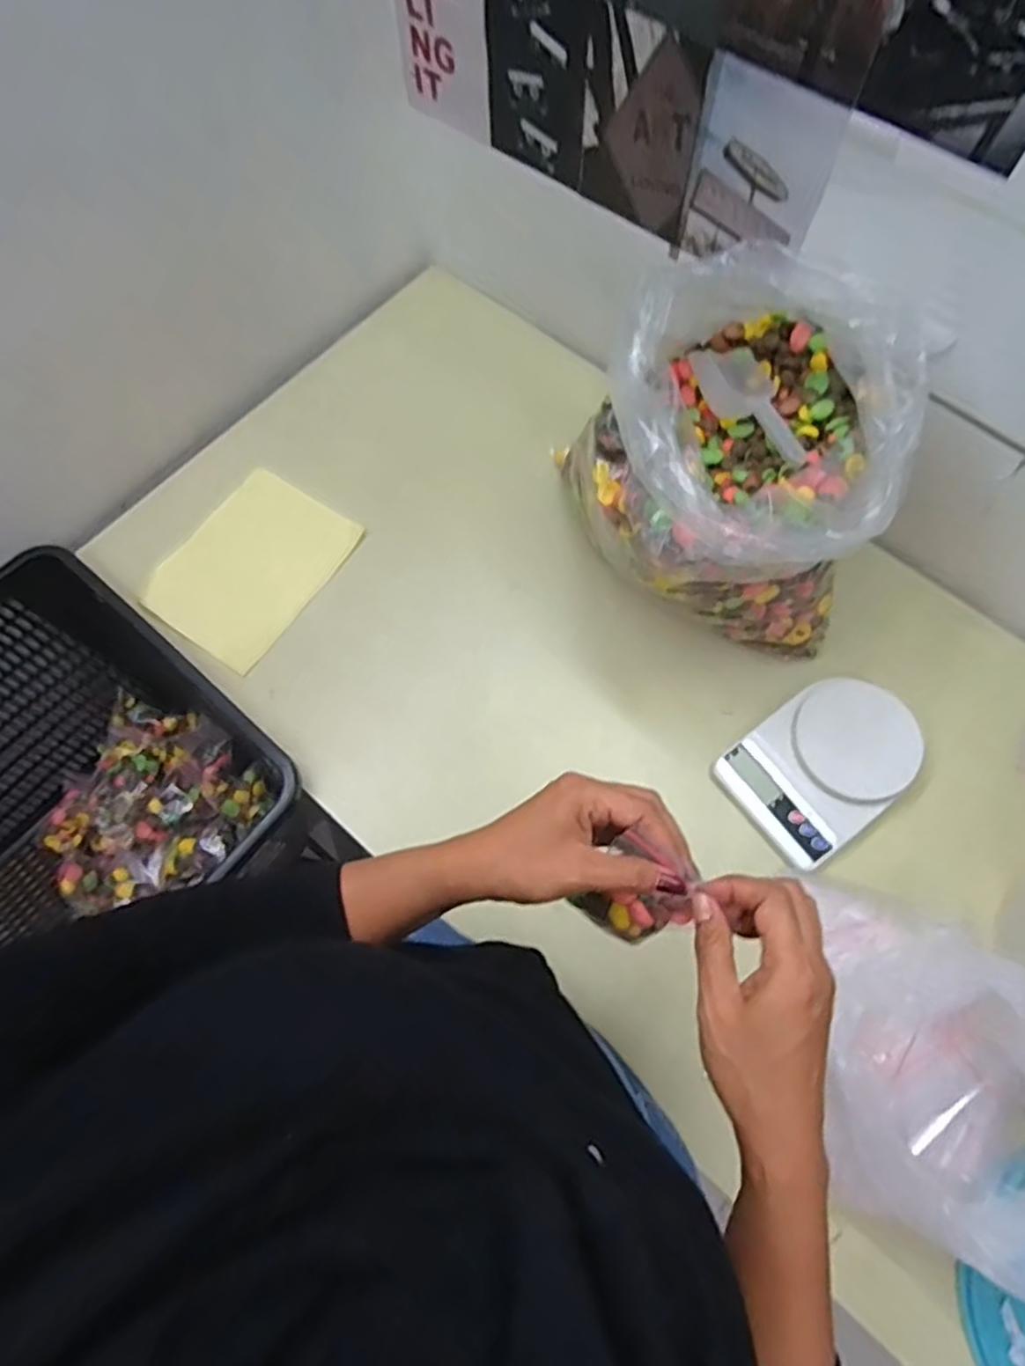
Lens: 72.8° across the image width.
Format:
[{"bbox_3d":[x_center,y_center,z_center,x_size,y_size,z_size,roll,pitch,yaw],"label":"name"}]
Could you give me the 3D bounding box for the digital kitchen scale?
[{"bbox_3d":[0.294,0.073,0.649,0.165,0.037,0.127,-36,73,-11],"label":"digital kitchen scale"}]

